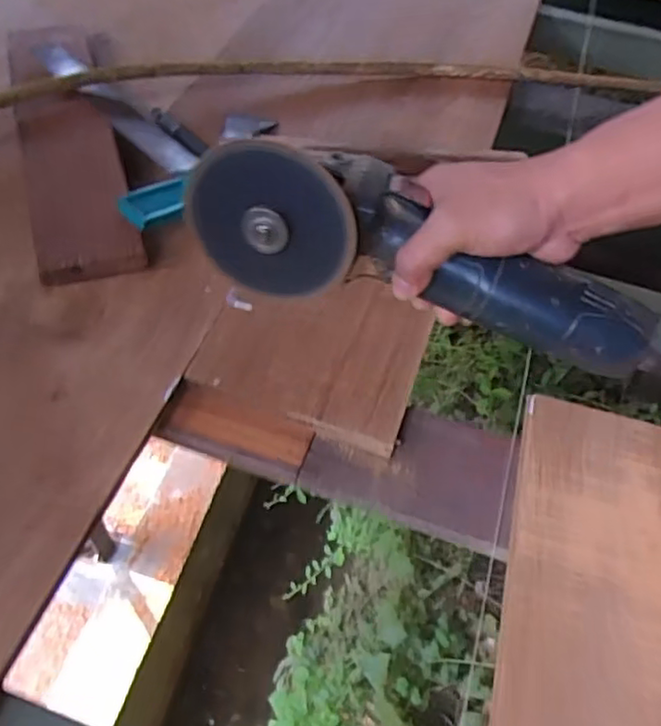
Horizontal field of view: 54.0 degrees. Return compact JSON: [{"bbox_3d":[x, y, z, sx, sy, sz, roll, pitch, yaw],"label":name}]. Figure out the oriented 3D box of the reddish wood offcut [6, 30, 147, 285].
[{"bbox_3d":[-0.258,-0.224,0.632,0.086,0.018,0.361,-13,60,-16],"label":"reddish wood offcut"}]

